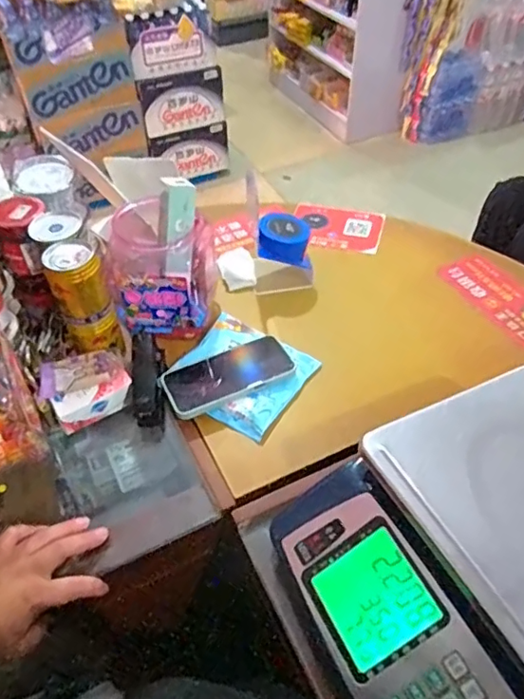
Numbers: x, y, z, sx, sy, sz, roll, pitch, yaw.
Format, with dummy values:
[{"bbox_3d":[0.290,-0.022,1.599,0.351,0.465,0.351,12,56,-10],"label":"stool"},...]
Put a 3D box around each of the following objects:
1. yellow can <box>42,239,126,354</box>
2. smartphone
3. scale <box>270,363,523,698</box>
[{"bbox_3d":[-0.220,-0.060,0.691,0.061,0.140,0.058,-13,49,-10],"label":"yellow can"},{"bbox_3d":[-0.044,0.031,0.717,0.165,0.008,0.083,-24,52,-18],"label":"smartphone"},{"bbox_3d":[0.228,0.194,0.466,0.349,0.110,0.333,-20,51,-16],"label":"scale"}]

